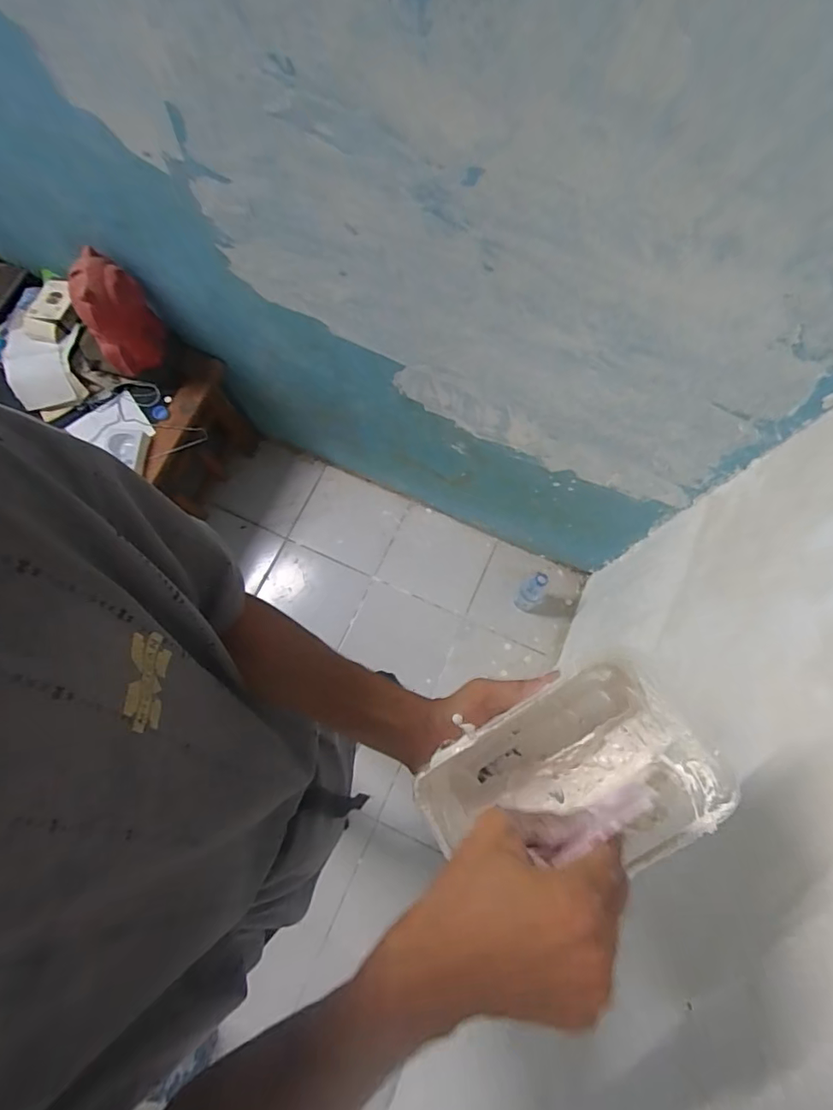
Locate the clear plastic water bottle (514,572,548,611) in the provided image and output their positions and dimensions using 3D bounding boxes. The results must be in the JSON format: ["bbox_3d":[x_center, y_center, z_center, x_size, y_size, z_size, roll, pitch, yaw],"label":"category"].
[{"bbox_3d":[0.306,0.100,1.351,0.073,0.169,0.064,-33,79,-7],"label":"clear plastic water bottle"}]

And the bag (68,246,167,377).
[{"bbox_3d":[-0.592,-0.466,1.033,0.088,0.275,0.135,36,79,8],"label":"bag"}]

